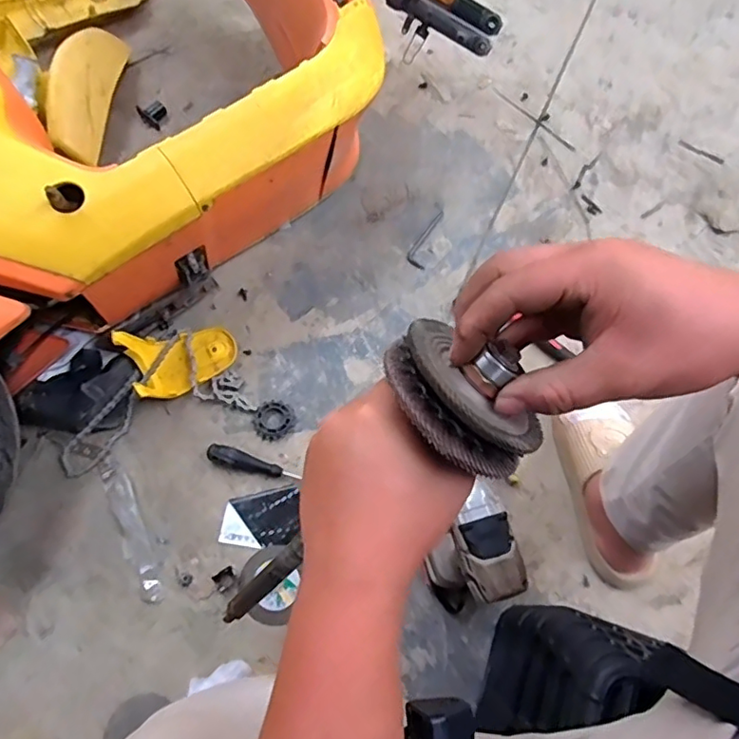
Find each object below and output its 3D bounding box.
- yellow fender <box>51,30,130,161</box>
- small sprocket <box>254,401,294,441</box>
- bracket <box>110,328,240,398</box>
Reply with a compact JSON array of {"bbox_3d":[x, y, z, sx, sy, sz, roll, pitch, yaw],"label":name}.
[{"bbox_3d":[-0.522,-0.514,1.036,0.083,0.111,0.293,3,67,0],"label":"yellow fender"},{"bbox_3d":[-0.150,0.077,0.873,0.064,0.011,0.060,1,70,-2],"label":"small sprocket"},{"bbox_3d":[-0.291,-0.027,0.875,0.153,0.074,0.106,-28,73,-12],"label":"bracket"}]

